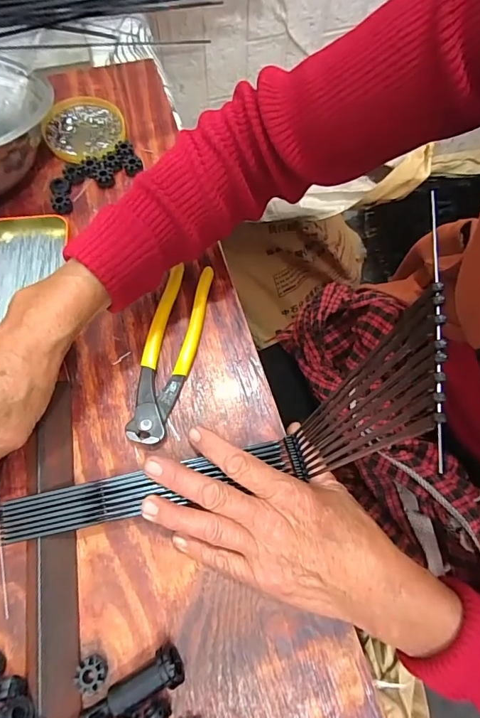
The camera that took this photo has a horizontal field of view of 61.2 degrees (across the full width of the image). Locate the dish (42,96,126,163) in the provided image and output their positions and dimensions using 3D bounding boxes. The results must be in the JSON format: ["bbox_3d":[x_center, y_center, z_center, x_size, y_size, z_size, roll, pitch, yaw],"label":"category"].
[{"bbox_3d":[-0.165,-0.243,0.435,0.080,0.016,0.090,-15,71,-4],"label":"dish"}]

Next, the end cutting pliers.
[{"bbox_3d":[-0.059,-0.009,0.343,0.041,0.015,0.159,14,71,6],"label":"end cutting pliers"}]

